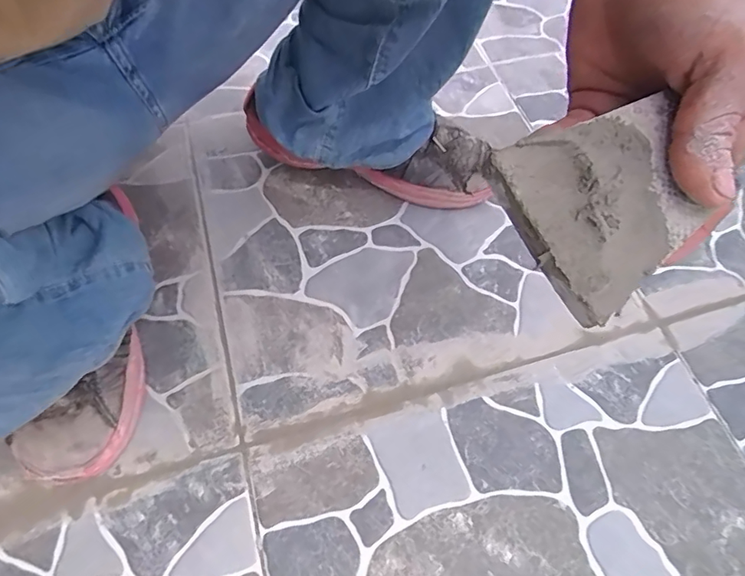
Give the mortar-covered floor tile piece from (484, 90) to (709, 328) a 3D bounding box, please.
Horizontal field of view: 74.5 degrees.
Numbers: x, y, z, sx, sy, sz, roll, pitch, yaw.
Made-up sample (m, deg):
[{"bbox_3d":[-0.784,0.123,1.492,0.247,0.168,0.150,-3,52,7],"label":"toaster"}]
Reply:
[{"bbox_3d":[0.103,-0.035,0.211,0.083,0.019,0.078,-23,83,-14],"label":"mortar-covered floor tile piece"}]

